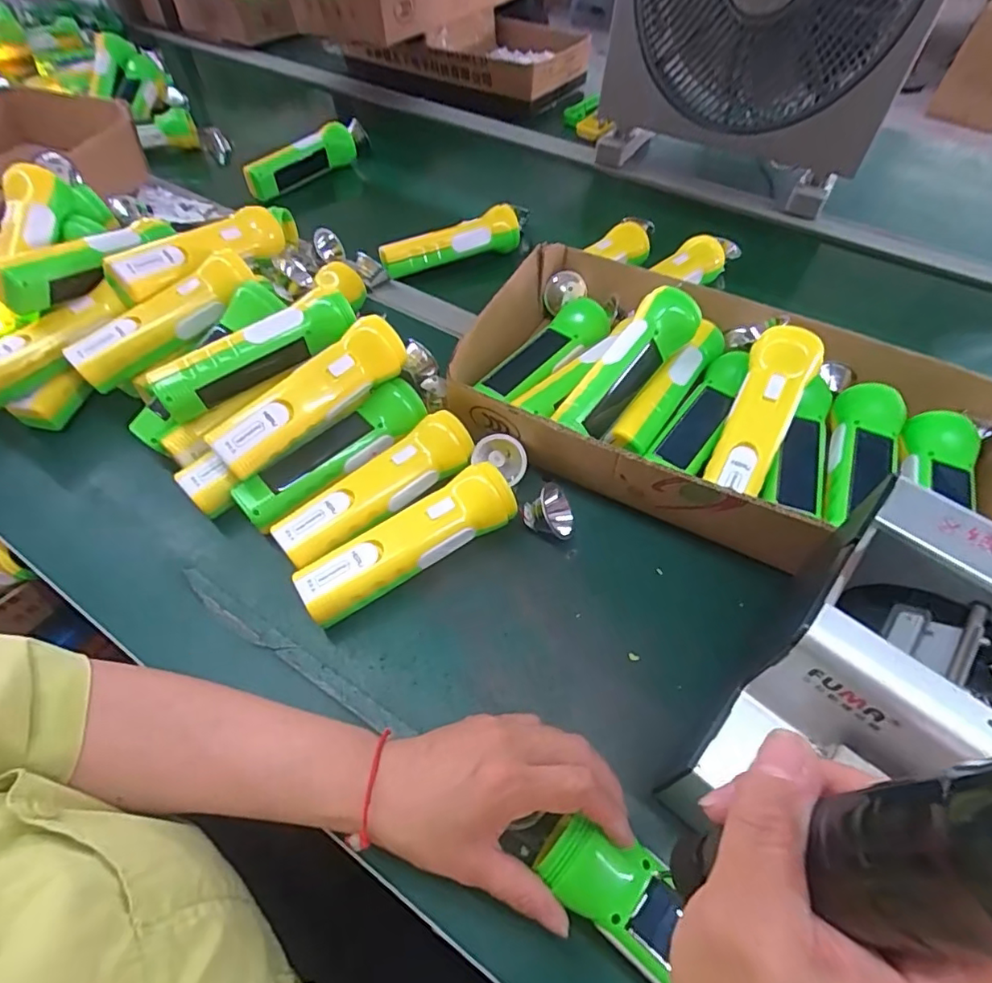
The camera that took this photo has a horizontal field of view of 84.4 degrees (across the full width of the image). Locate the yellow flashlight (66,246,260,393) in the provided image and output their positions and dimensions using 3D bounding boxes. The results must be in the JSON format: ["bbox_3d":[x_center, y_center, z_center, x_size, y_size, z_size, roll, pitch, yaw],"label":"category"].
[{"bbox_3d":[-0.283,-0.148,0.473,0.042,0.039,0.163,38,73,25],"label":"yellow flashlight"}]

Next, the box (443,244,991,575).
[{"bbox_3d":[0.186,-0.082,0.447,0.421,0.076,0.240,26,58,17],"label":"box"}]

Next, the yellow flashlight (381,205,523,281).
[{"bbox_3d":[-0.055,-0.294,0.645,0.167,0.040,0.047,-18,57,-14],"label":"yellow flashlight"}]

